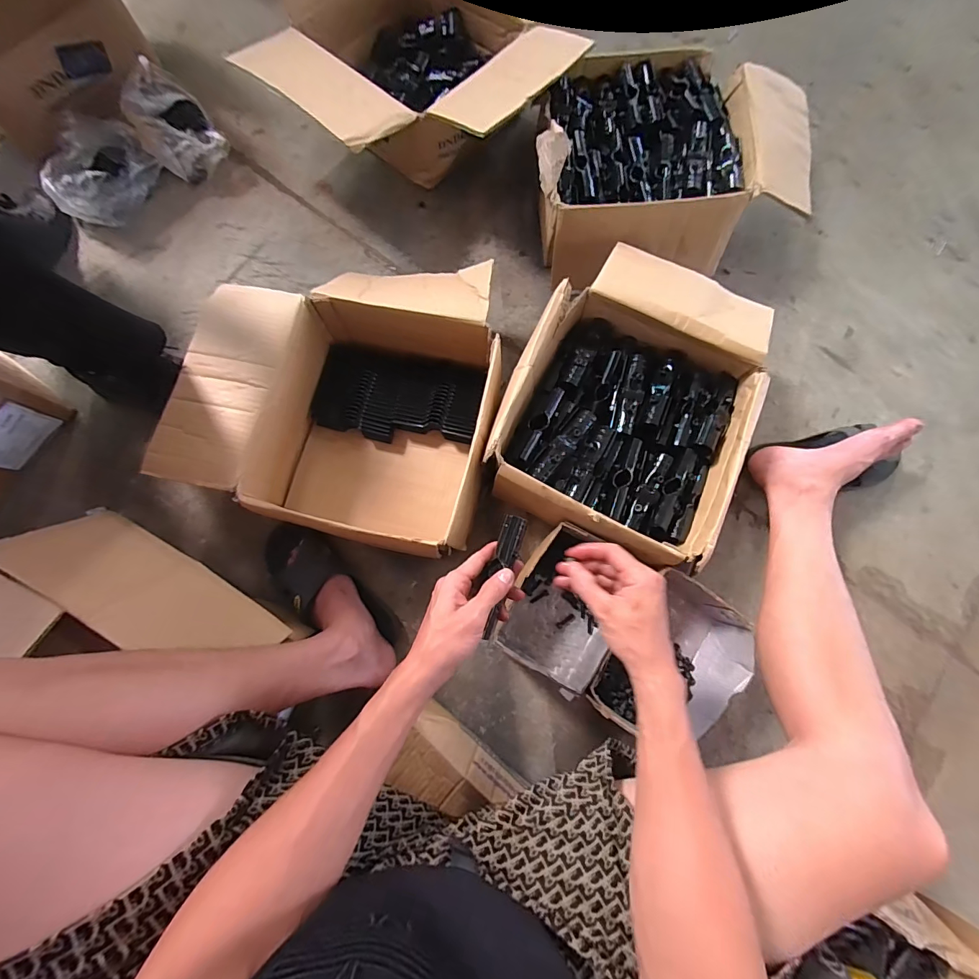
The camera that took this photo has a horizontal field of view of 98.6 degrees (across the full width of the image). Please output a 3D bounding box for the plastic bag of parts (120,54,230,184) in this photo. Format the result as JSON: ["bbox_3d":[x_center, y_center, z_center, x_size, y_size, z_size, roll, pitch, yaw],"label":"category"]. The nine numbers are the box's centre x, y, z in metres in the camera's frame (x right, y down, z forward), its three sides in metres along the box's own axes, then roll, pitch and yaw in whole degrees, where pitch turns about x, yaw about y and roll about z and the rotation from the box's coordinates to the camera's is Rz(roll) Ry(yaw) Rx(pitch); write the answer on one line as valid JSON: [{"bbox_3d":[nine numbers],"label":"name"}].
[{"bbox_3d":[-0.591,-0.681,0.789,0.130,0.094,0.154,-35,80,-6],"label":"plastic bag of parts"}]

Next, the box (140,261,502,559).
[{"bbox_3d":[-0.201,-0.155,0.652,0.434,0.152,0.448,13,79,4],"label":"box"}]

